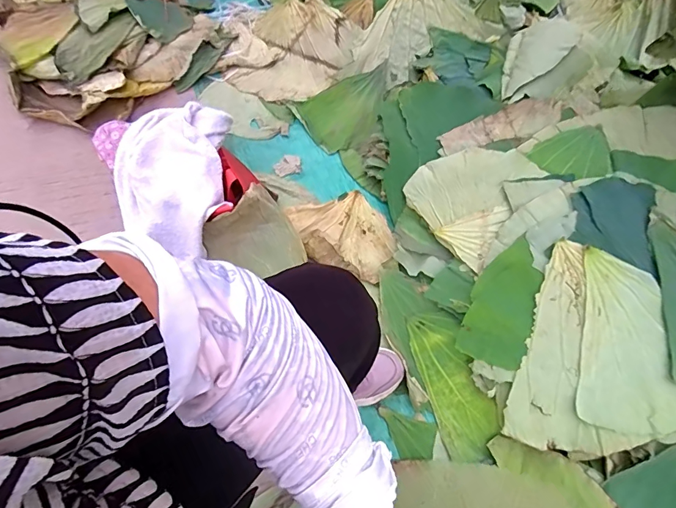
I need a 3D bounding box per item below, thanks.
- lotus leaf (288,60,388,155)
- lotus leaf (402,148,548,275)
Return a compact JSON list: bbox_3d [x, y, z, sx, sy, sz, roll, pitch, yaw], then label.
[{"bbox_3d":[0.027,-0.344,1.012,0.241,0.058,0.166,-21,65,-10],"label":"lotus leaf"},{"bbox_3d":[0.247,-0.120,0.830,0.205,0.026,0.225,33,92,25],"label":"lotus leaf"}]

